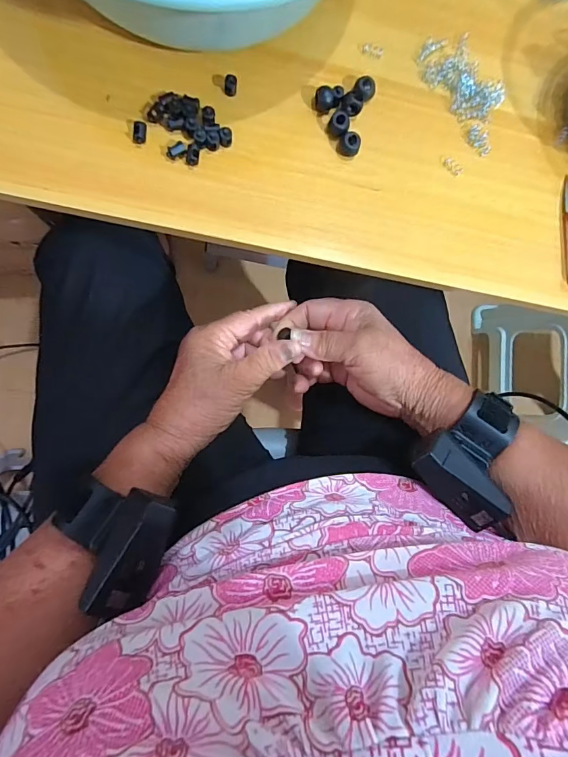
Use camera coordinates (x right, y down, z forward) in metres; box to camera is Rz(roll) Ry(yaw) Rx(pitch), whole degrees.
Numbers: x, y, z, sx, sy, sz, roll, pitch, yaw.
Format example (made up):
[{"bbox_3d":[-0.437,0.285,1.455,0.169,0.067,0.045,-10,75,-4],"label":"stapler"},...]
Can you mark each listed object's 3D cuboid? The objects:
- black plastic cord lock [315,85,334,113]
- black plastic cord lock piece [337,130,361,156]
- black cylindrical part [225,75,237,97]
[{"bbox_3d":[0.033,-0.227,0.329,0.014,0.012,0.015,2,89,-8],"label":"black plastic cord lock"},{"bbox_3d":[0.054,-0.192,0.332,0.017,0.012,0.013,1,89,-8],"label":"black plastic cord lock piece"},{"bbox_3d":[-0.042,-0.230,0.319,0.009,0.014,0.009,0,89,-8],"label":"black cylindrical part"}]

